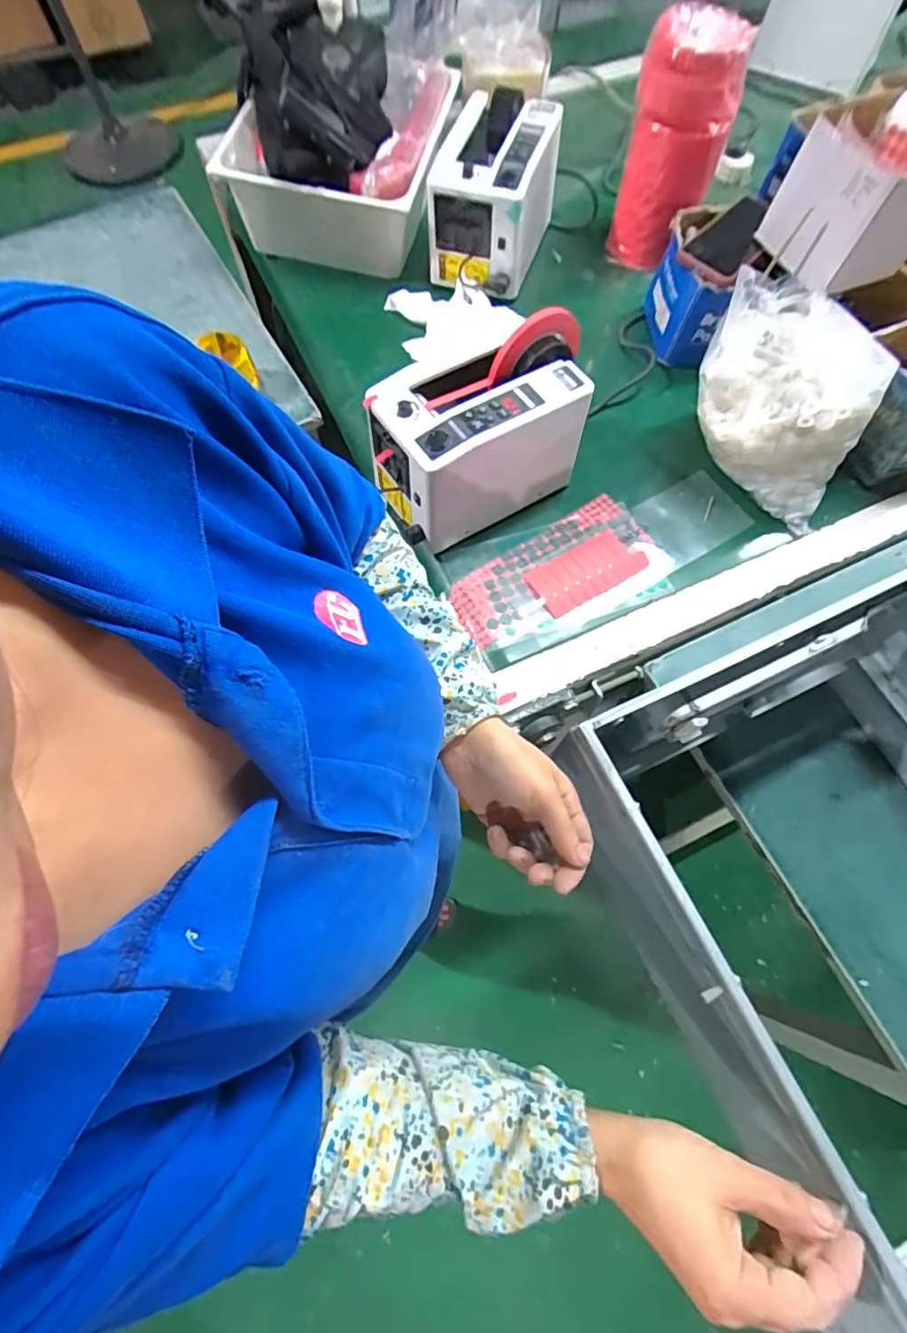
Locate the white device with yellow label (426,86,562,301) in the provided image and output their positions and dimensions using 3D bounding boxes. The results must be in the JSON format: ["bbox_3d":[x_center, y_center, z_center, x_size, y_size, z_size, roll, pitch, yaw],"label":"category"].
[{"bbox_3d":[0.063,-0.716,0.843,0.145,0.158,0.253,19,70,6],"label":"white device with yellow label"}]

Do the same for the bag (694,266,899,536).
[{"bbox_3d":[0.385,-0.318,0.657,0.194,0.160,0.193,27,71,9],"label":"bag"}]

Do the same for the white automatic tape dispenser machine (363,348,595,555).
[{"bbox_3d":[0.029,-0.249,0.641,0.208,0.159,0.126,-25,71,-10],"label":"white automatic tape dispenser machine"}]

